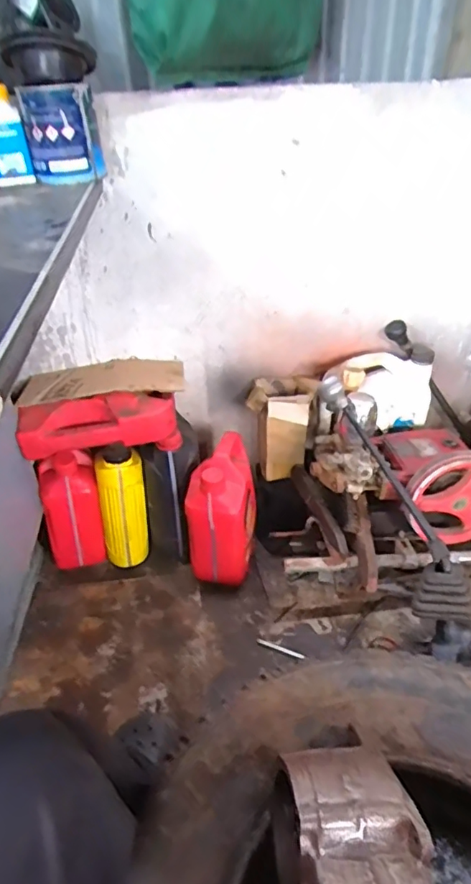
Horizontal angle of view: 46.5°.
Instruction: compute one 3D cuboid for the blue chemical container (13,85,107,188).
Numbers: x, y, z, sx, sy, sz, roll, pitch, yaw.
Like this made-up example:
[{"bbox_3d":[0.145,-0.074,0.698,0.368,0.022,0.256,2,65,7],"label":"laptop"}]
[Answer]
[{"bbox_3d":[-0.263,-0.468,0.838,0.107,0.126,0.070,-14,37,-11],"label":"blue chemical container"}]

